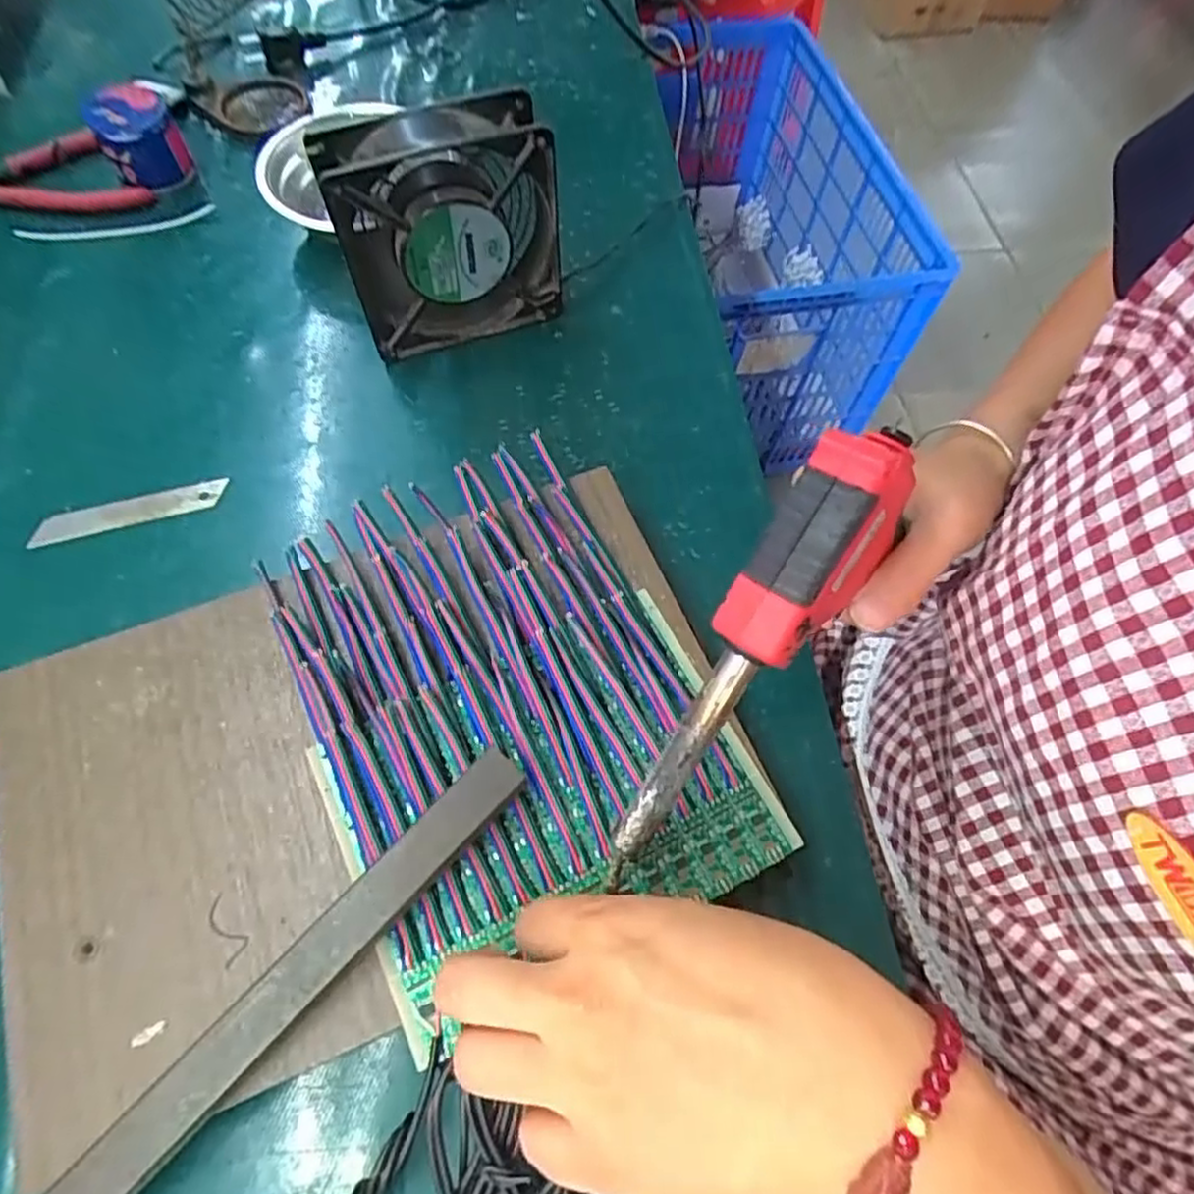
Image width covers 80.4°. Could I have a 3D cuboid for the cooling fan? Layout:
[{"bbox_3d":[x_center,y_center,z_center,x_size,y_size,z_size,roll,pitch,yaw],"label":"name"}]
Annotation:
[{"bbox_3d":[-0.085,-0.208,0.409,0.120,0.122,0.048,-17,65,-8],"label":"cooling fan"}]

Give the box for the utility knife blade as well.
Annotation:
[{"bbox_3d":[-0.257,-0.047,0.389,0.099,0.004,0.019,-15,71,-9],"label":"utility knife blade"}]

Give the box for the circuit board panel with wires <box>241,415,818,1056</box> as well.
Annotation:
[{"bbox_3d":[-0.041,0.039,0.304,0.162,0.024,0.216,-24,66,-11],"label":"circuit board panel with wires"}]

